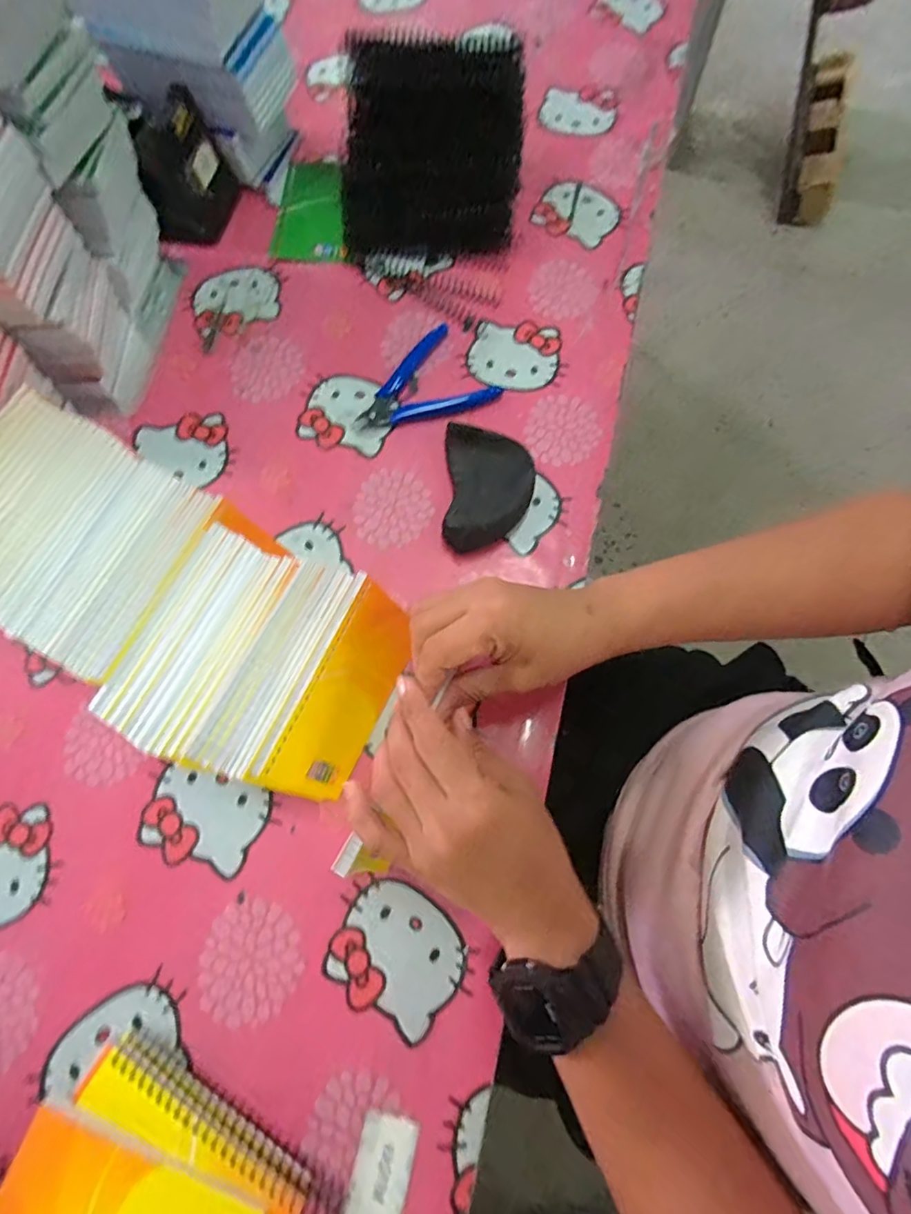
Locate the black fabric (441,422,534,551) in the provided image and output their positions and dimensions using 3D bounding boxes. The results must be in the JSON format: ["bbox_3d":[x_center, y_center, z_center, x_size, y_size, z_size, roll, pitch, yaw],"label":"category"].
[{"bbox_3d":[0.026,-0.091,0.422,0.067,0.021,0.097,2,72,2],"label":"black fabric"}]

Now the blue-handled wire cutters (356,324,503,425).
[{"bbox_3d":[-0.032,-0.186,0.460,0.114,0.006,0.084,-32,75,-9],"label":"blue-handled wire cutters"}]

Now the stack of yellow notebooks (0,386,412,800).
[{"bbox_3d":[-0.187,-0.001,0.364,0.329,0.079,0.145,28,75,9],"label":"stack of yellow notebooks"}]

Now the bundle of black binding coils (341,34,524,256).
[{"bbox_3d":[-0.023,-0.408,0.484,0.155,0.021,0.160,2,106,2],"label":"bundle of black binding coils"}]

